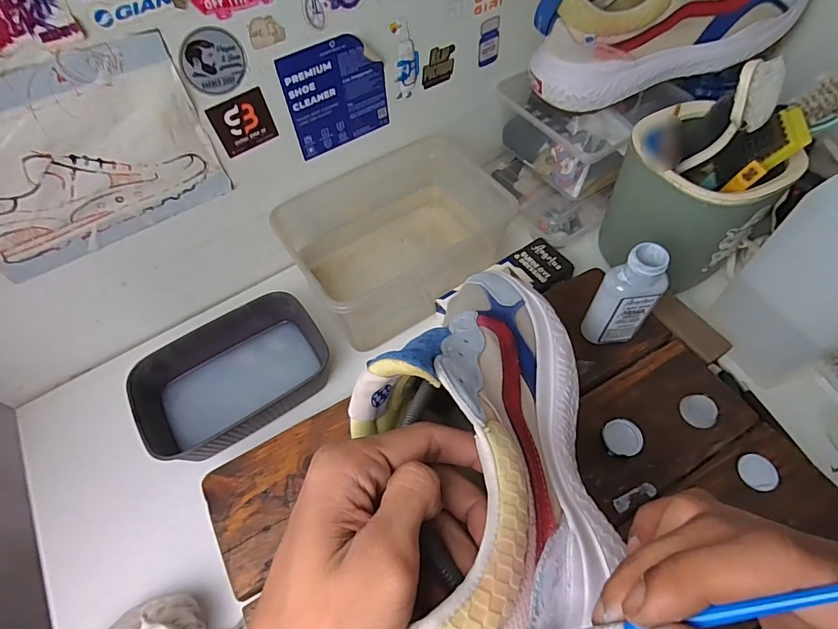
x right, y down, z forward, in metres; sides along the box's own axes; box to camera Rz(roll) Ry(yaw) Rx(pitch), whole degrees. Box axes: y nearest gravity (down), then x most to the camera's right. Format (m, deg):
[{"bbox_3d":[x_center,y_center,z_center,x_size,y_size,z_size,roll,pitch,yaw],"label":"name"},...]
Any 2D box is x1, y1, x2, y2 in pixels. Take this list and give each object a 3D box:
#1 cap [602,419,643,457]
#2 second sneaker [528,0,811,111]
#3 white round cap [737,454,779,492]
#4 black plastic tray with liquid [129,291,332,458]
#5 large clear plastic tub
[{"bbox_3d":[0.160,0.098,0.362,0.028,0.008,0.028,-1,57,2],"label":"cap"},{"bbox_3d":[0.258,-0.300,0.461,0.292,0.098,0.100,-12,57,-5],"label":"second sneaker"},{"bbox_3d":[0.258,0.119,0.348,0.026,0.004,0.027,-1,57,2],"label":"white round cap"},{"bbox_3d":[-0.172,0.057,0.431,0.163,0.045,0.119,-29,60,-15],"label":"black plastic tray with liquid"},{"bbox_3d":[-0.021,-0.082,0.486,0.205,0.083,0.160,-30,60,-16],"label":"large clear plastic tub"}]

